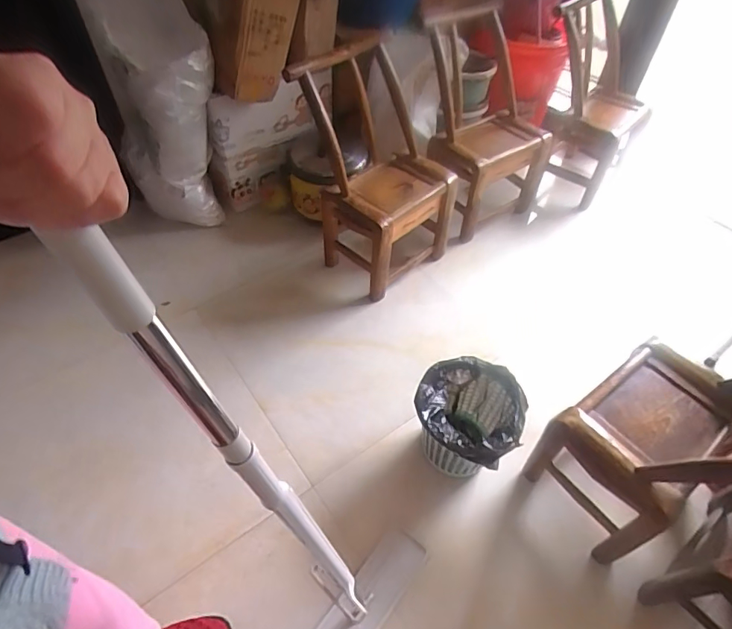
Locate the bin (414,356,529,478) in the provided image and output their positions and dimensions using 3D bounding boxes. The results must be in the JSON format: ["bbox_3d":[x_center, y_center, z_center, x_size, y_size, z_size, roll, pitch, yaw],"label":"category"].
[{"bbox_3d":[0.266,0.297,1.253,0.257,0.262,0.247,0,50,0],"label":"bin"}]

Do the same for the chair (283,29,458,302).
[{"bbox_3d":[0.038,-0.478,1.573,0.420,0.649,0.501,-22,54,-18],"label":"chair"}]

